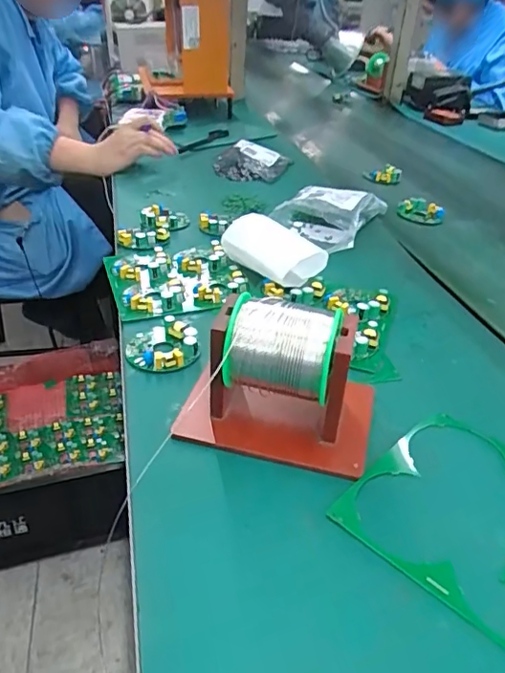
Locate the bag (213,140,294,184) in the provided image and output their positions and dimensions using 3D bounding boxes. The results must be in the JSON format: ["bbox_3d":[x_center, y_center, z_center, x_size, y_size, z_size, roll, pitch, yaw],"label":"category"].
[{"bbox_3d":[-0.002,-0.301,0.917,0.132,0.032,0.104,6,34,5],"label":"bag"}]

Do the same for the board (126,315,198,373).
[{"bbox_3d":[-0.082,0.005,0.472,0.062,0.015,0.058,2,35,-2],"label":"board"}]

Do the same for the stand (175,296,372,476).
[{"bbox_3d":[0.025,0.028,0.382,0.130,0.101,0.091,10,36,9],"label":"stand"}]

